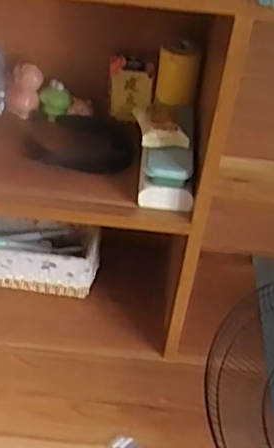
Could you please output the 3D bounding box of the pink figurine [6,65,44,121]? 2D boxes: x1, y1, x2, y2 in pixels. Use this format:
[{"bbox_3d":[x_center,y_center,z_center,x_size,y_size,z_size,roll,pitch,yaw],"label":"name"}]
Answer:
[{"bbox_3d":[-0.146,-0.178,0.754,0.041,0.070,0.035,-14,46,-22],"label":"pink figurine"}]

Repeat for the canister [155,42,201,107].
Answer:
[{"bbox_3d":[0.049,-0.180,0.699,0.048,0.066,0.047,10,42,3],"label":"canister"}]

